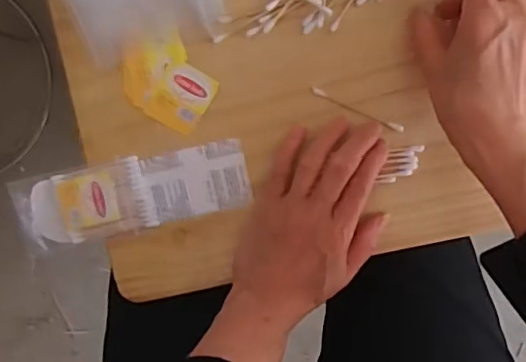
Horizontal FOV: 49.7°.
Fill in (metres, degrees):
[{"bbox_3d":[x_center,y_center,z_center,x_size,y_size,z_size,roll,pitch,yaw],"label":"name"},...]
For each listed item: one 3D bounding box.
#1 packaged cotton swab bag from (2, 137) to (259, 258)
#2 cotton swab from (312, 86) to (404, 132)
[{"bbox_3d":[-0.104,0.010,0.453,0.185,0.011,0.058,-13,96,6],"label":"packaged cotton swab bag"},{"bbox_3d":[0.072,-0.054,0.432,0.076,0.006,0.005,24,98,1],"label":"cotton swab"}]

